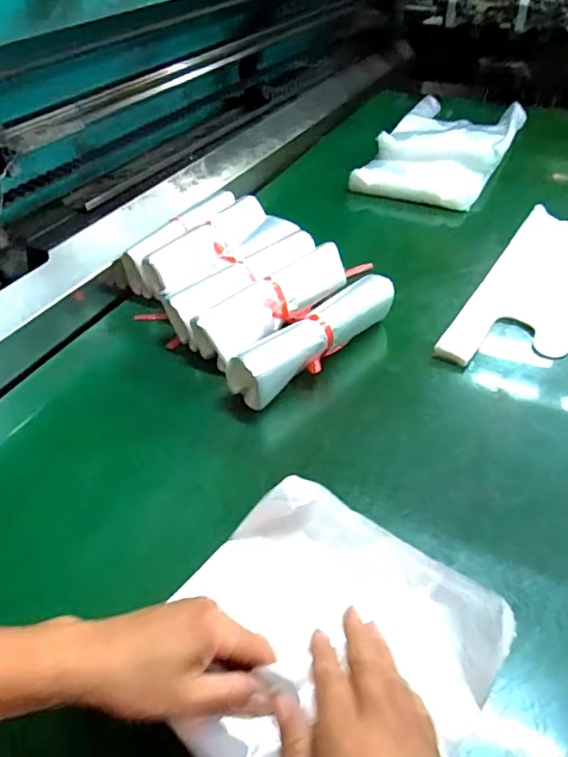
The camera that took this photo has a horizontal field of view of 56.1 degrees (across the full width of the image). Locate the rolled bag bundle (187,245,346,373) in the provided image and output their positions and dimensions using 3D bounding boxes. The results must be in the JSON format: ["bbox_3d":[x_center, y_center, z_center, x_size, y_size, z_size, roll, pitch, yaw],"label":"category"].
[{"bbox_3d":[-0.010,-0.087,0.606,0.051,0.053,0.204,33,54,31],"label":"rolled bag bundle"}]

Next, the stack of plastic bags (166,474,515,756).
[{"bbox_3d":[0.020,0.174,0.348,0.198,0.050,0.180,27,54,29],"label":"stack of plastic bags"}]

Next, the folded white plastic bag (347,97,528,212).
[{"bbox_3d":[0.279,-0.414,0.925,0.203,0.030,0.379,17,50,22],"label":"folded white plastic bag"}]

